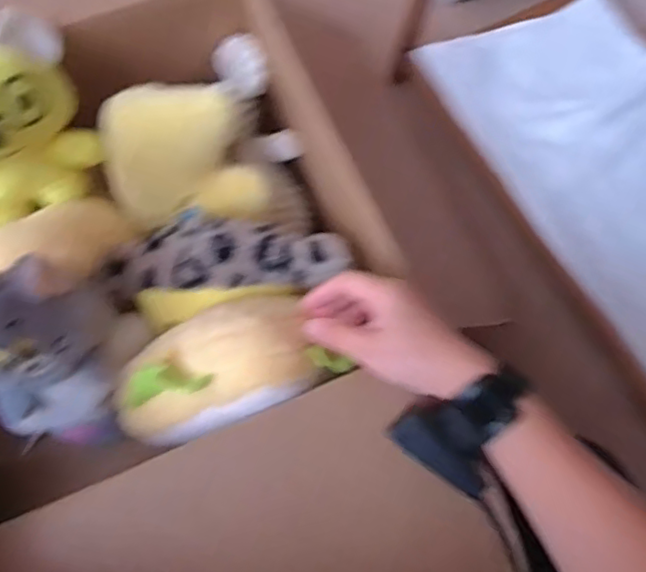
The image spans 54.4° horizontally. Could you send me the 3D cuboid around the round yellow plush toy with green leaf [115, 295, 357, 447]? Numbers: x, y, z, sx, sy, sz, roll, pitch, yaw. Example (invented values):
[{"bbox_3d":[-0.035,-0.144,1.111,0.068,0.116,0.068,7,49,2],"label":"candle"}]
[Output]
[{"bbox_3d":[-0.090,0.067,0.495,0.200,0.077,0.096,-22,69,16],"label":"round yellow plush toy with green leaf"}]

